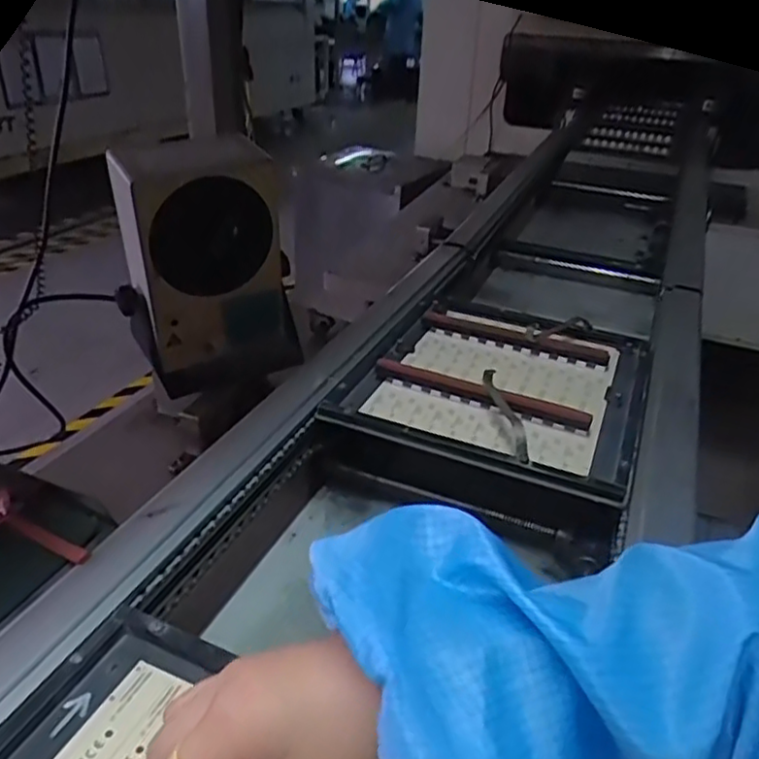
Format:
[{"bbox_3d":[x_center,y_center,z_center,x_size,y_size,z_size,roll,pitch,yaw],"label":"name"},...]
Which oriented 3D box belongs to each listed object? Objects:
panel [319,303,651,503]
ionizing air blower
[{"bbox_3d":[0.128,-0.003,0.680,0.262,0.038,0.288,14,31,19],"label":"panel"},{"bbox_3d":[-0.174,-0.112,0.697,0.178,0.260,0.086,-20,36,-35],"label":"ionizing air blower"}]

